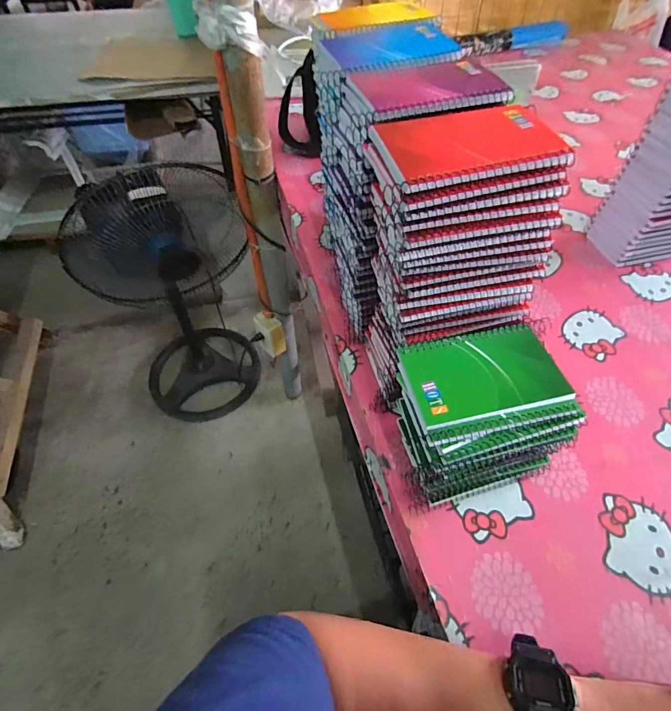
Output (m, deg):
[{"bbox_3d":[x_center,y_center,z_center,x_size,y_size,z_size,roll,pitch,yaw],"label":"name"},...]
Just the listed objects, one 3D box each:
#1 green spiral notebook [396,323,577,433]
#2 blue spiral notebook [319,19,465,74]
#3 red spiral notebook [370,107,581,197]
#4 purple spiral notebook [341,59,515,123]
[{"bbox_3d":[0.128,0.014,0.351,0.130,0.007,0.084,-10,54,-5],"label":"green spiral notebook"},{"bbox_3d":[0.062,-0.331,0.423,0.142,0.008,0.107,-13,55,-9],"label":"blue spiral notebook"},{"bbox_3d":[0.103,-0.161,0.302,0.139,0.015,0.076,-14,55,-10],"label":"red spiral notebook"},{"bbox_3d":[0.086,-0.246,0.367,0.139,0.008,0.095,-10,55,-7],"label":"purple spiral notebook"}]

